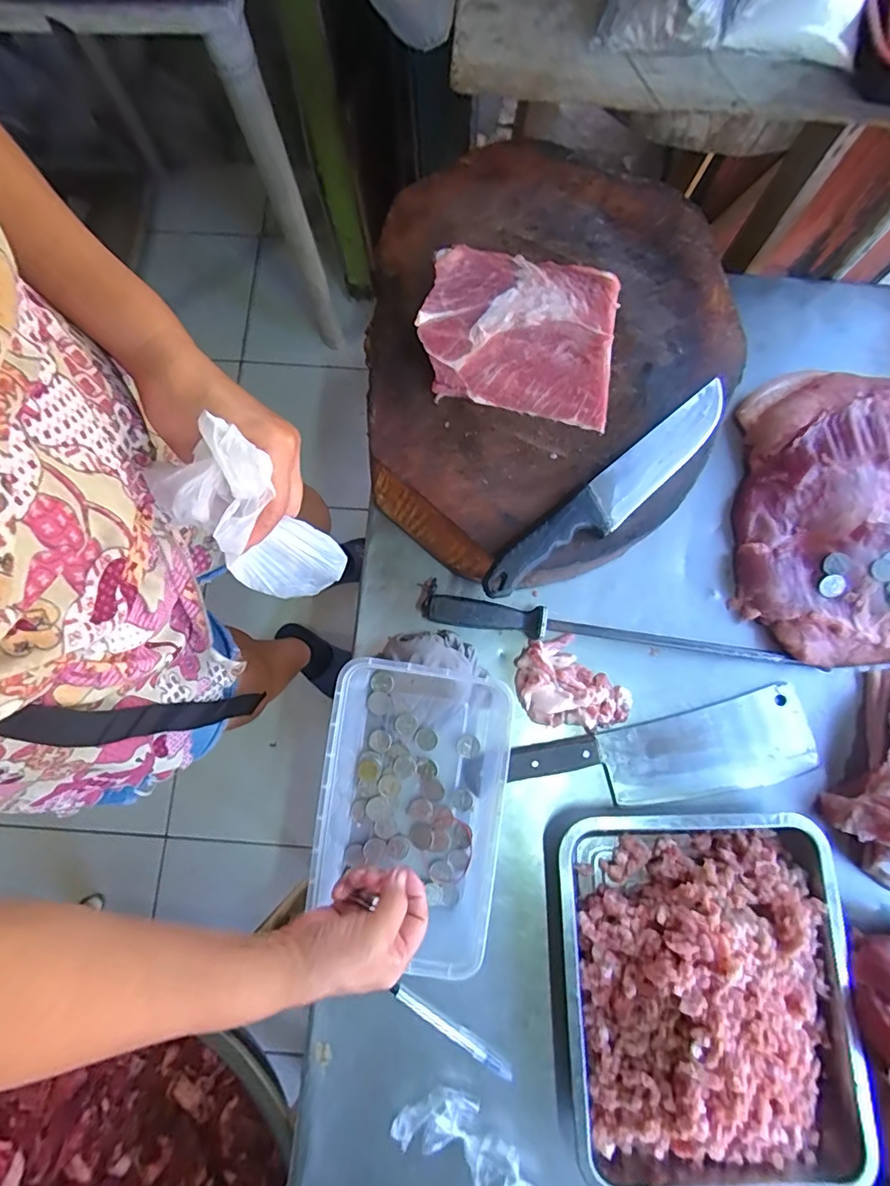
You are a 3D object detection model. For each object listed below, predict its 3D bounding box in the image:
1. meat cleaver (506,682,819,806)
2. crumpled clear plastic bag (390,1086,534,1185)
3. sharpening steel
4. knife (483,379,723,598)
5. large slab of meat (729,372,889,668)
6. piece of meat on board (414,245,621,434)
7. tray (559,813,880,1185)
[{"bbox_3d":[0.230,0.170,0.527,0.317,0.016,0.088,-10,79,-1],"label":"meat cleaver"},{"bbox_3d":[0.035,0.511,0.452,0.163,0.018,0.058,38,82,7],"label":"crumpled clear plastic bag"},{"bbox_3d":[0.190,0.048,0.539,0.423,0.037,0.029,9,79,3],"label":"sharpening steel"},{"bbox_3d":[0.161,-0.094,0.479,0.306,0.027,0.047,-40,81,-6],"label":"knife"},{"bbox_3d":[0.487,-0.086,0.558,0.308,0.050,0.330,5,79,2],"label":"large slab of meat"},{"bbox_3d":[0.073,-0.247,0.478,0.180,0.065,0.127,11,80,3],"label":"piece of meat on board"},{"bbox_3d":[0.244,0.362,0.457,0.263,0.068,0.299,-2,79,1],"label":"tray"}]

